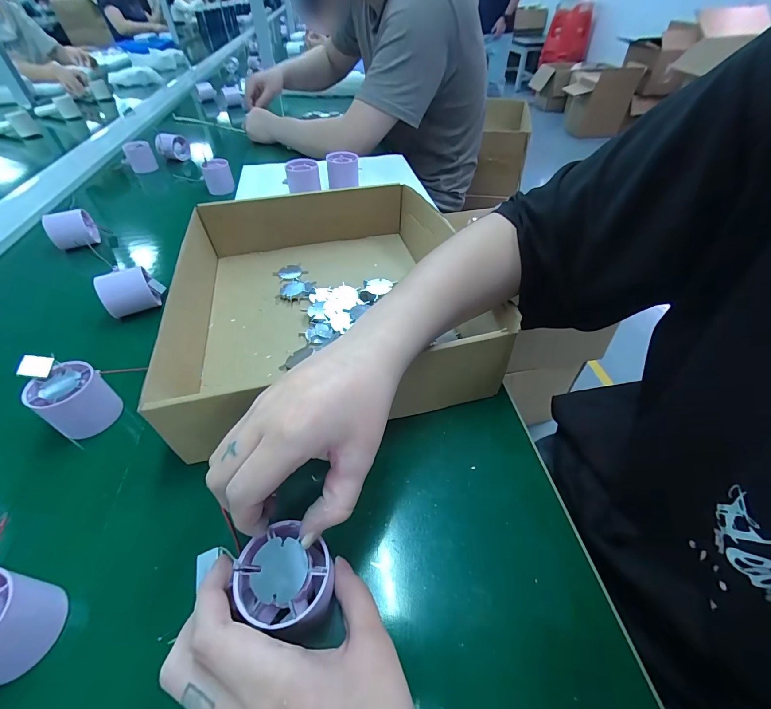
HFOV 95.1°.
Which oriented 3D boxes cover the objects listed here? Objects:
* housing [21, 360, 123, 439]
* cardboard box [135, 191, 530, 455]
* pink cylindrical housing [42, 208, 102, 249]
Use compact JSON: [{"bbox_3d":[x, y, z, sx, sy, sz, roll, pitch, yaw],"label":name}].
[{"bbox_3d":[-0.293,0.044,0.336,0.044,0.052,0.053,21,51,20],"label":"housing"},{"bbox_3d":[-0.063,-0.083,0.408,0.302,0.078,0.344,-11,47,-8],"label":"cardboard box"},{"bbox_3d":[-0.509,-0.206,0.571,0.065,0.049,0.047,-26,51,-21],"label":"pink cylindrical housing"}]

